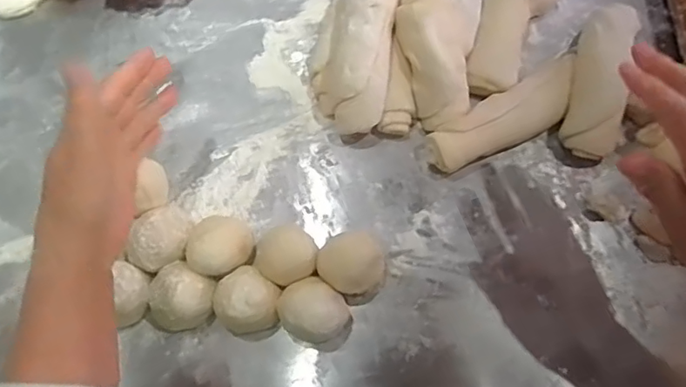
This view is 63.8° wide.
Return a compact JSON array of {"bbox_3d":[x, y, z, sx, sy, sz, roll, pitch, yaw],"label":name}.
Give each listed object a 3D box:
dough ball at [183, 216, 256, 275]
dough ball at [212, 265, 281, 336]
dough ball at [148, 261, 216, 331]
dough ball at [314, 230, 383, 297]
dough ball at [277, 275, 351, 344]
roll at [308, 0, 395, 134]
[{"bbox_3d":[-0.108,0.048,0.491,0.055,0.052,0.044,-28,72,-7],"label":"dough ball"},{"bbox_3d":[-0.080,0.094,0.474,0.057,0.053,0.051,36,77,14],"label":"dough ball"},{"bbox_3d":[-0.139,0.091,0.478,0.054,0.050,0.053,-1,71,2],"label":"dough ball"},{"bbox_3d":[0.008,0.063,0.483,0.056,0.047,0.048,-6,71,1],"label":"dough ball"},{"bbox_3d":[-0.024,0.101,0.467,0.051,0.059,0.051,-1,72,3],"label":"dough ball"},{"bbox_3d":[0.007,-0.140,0.535,0.077,0.078,0.152,6,71,5],"label":"roll"}]

